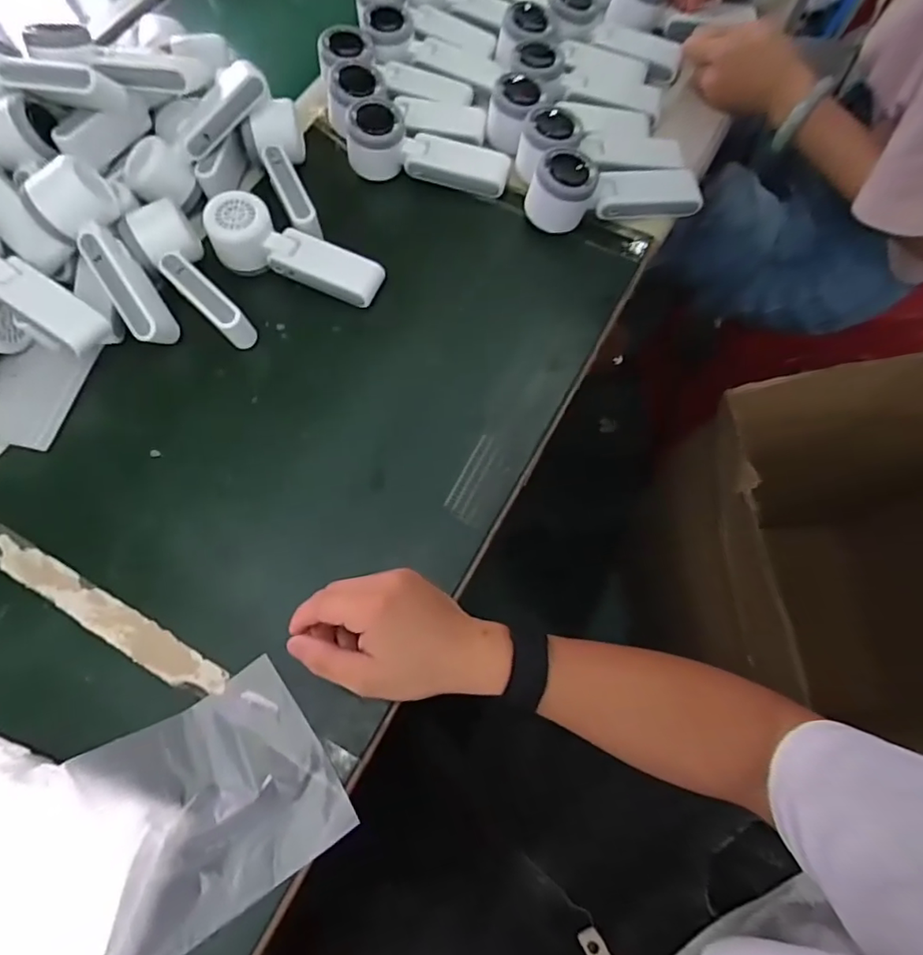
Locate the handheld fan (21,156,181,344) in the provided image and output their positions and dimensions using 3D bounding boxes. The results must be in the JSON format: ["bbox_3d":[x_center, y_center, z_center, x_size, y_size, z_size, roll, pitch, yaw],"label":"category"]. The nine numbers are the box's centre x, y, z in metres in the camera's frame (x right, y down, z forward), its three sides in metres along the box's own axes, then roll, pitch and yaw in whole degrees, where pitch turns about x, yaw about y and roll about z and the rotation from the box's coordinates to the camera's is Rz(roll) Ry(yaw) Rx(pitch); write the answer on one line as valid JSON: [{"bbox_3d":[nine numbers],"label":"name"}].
[{"bbox_3d":[-0.312,-0.193,0.492,0.063,0.048,0.163,-31,101,-9],"label":"handheld fan"}]

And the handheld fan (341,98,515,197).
[{"bbox_3d":[-0.034,-0.329,0.568,0.167,0.060,0.057,13,68,-6],"label":"handheld fan"}]

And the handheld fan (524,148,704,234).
[{"bbox_3d":[0.144,-0.283,0.531,0.164,0.050,0.058,-7,68,0],"label":"handheld fan"}]

